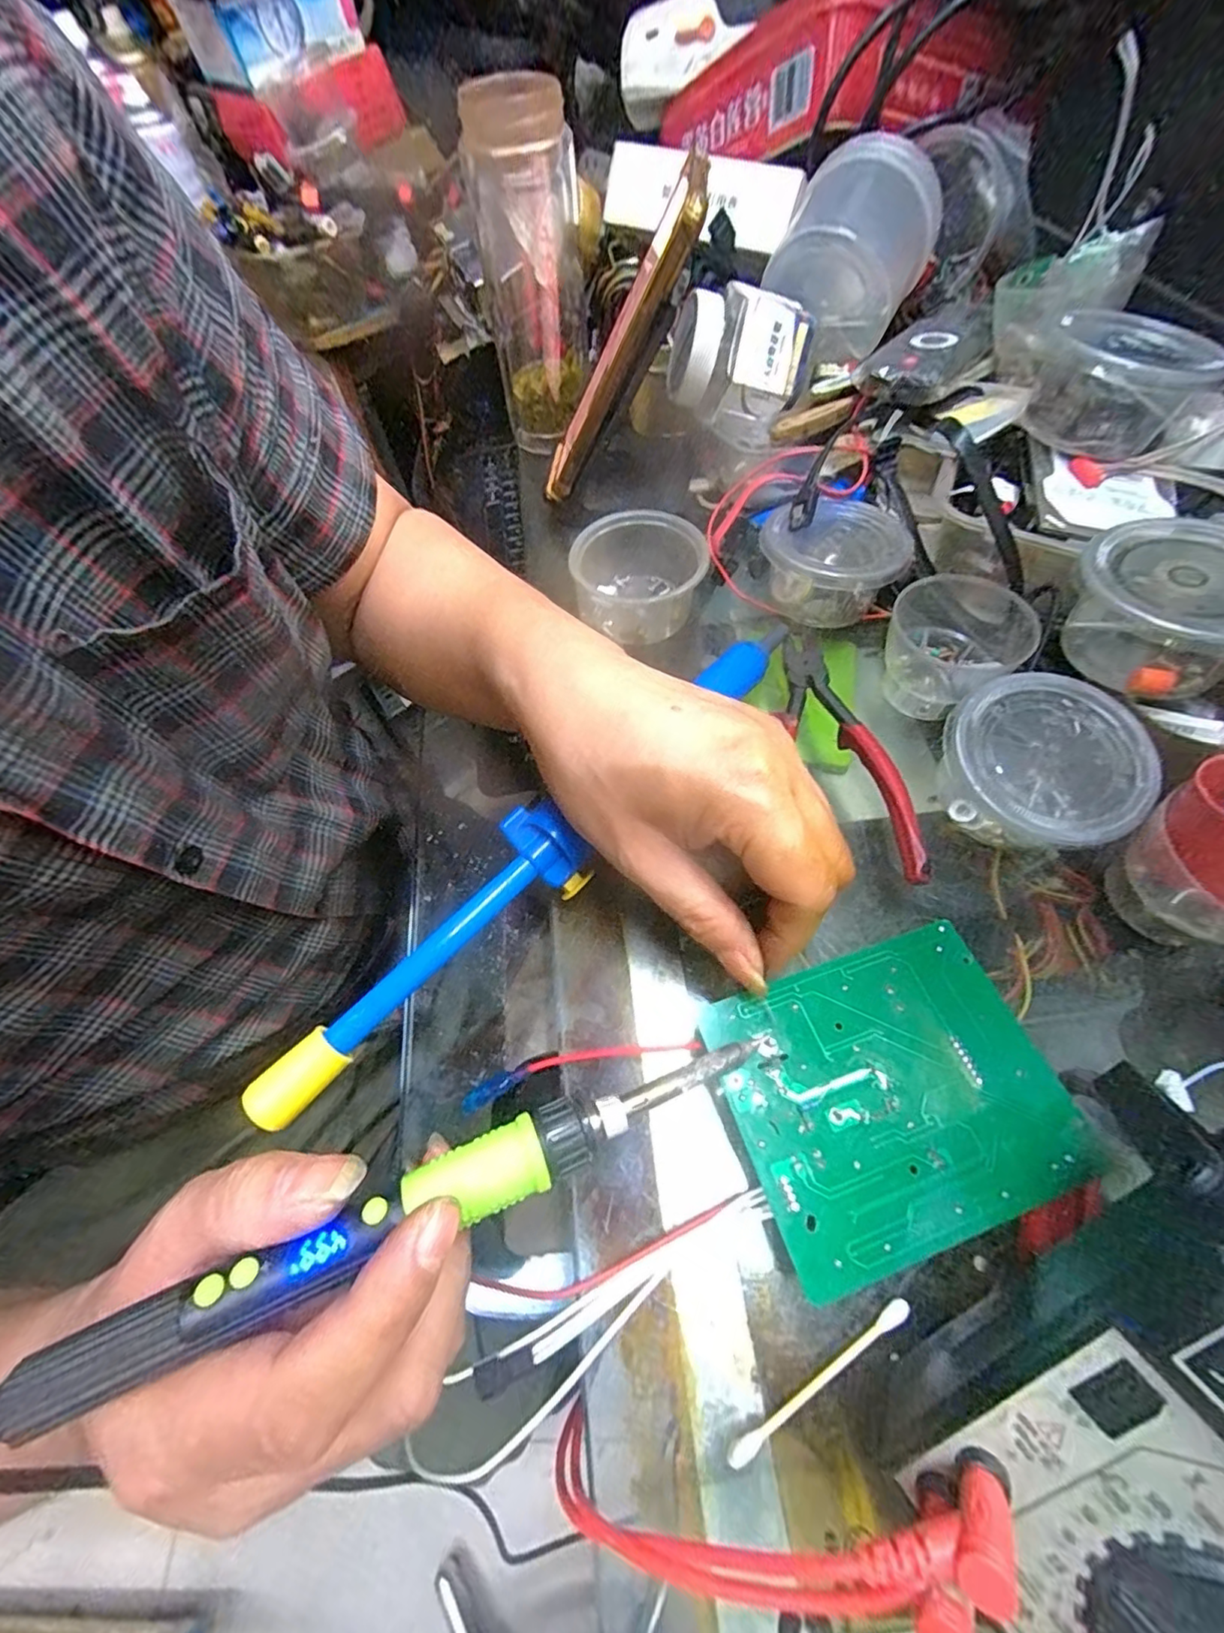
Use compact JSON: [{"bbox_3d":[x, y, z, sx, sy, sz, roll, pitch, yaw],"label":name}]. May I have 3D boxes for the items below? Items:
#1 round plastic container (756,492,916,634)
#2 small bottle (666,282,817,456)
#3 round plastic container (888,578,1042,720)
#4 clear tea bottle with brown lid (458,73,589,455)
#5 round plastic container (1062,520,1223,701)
[{"bbox_3d":[0.126,-0.147,0.330,0.075,0.040,0.075,-2,60,3],"label":"round plastic container"},{"bbox_3d":[0.075,-0.266,0.336,0.075,0.052,0.064,27,65,17],"label":"small bottle"},{"bbox_3d":[0.173,-0.087,0.295,0.064,0.044,0.064,-2,60,3],"label":"round plastic container"},{"bbox_3d":[-0.051,-0.349,0.376,0.065,0.165,0.060,-8,60,-1],"label":"clear tea bottle with brown lid"},{"bbox_3d":[0.239,-0.090,0.244,0.073,0.045,0.073,-2,60,3],"label":"round plastic container"}]

